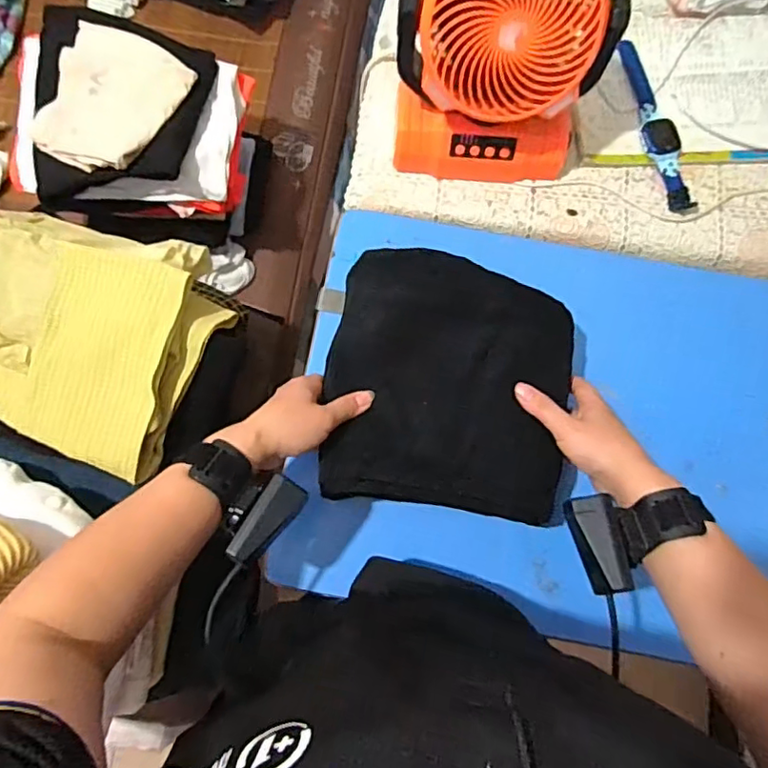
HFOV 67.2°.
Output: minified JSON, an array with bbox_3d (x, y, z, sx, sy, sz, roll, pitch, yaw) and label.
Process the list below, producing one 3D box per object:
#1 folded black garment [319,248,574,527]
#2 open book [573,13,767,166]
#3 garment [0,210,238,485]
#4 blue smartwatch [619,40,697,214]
[{"bbox_3d":[0.058,-0.003,0.509,0.207,0.045,0.219,7,77,0],"label":"folded black garment"},{"bbox_3d":[0.364,-0.351,0.684,0.276,0.024,0.190,1,77,-1],"label":"open book"},{"bbox_3d":[-0.306,-0.056,0.569,0.256,0.059,0.225,21,78,3],"label":"garment"},{"bbox_3d":[0.313,-0.300,0.671,0.041,0.022,0.214,-13,78,-4],"label":"blue smartwatch"}]

